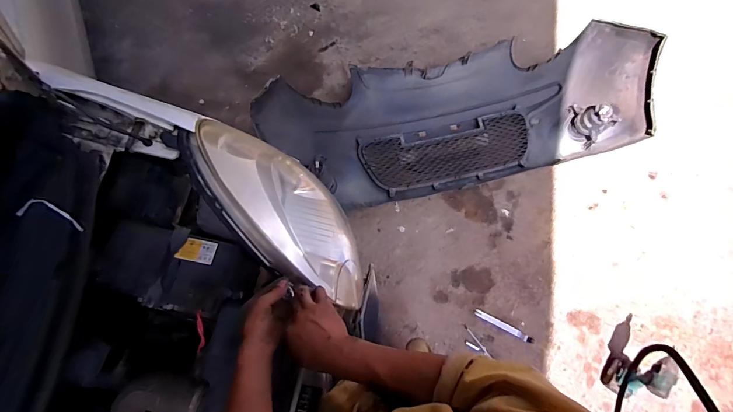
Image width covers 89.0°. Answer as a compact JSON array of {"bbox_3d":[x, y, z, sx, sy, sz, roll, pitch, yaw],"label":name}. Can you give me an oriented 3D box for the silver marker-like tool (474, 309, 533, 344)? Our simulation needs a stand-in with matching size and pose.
[{"bbox_3d":[0.544,0.476,1.475,0.235,0.013,0.031,27,69,10],"label":"silver marker-like tool"}]

